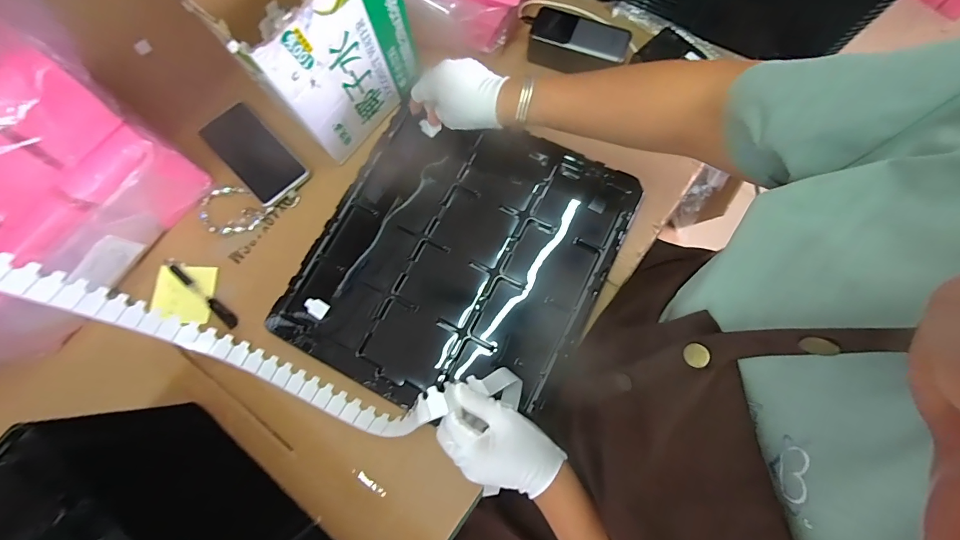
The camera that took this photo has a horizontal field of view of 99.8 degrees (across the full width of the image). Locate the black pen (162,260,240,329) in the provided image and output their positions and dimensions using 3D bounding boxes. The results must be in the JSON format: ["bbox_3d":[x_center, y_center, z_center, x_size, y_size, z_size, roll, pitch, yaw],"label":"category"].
[{"bbox_3d":[-0.361,0.029,0.524,0.134,0.007,0.014,39,81,9],"label":"black pen"}]

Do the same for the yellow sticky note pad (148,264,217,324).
[{"bbox_3d":[-0.386,0.030,0.525,0.073,0.010,0.075,2,77,2],"label":"yellow sticky note pad"}]

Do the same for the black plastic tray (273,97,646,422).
[{"bbox_3d":[-0.025,-0.015,0.504,0.334,0.032,0.364,26,79,7],"label":"black plastic tray"}]

